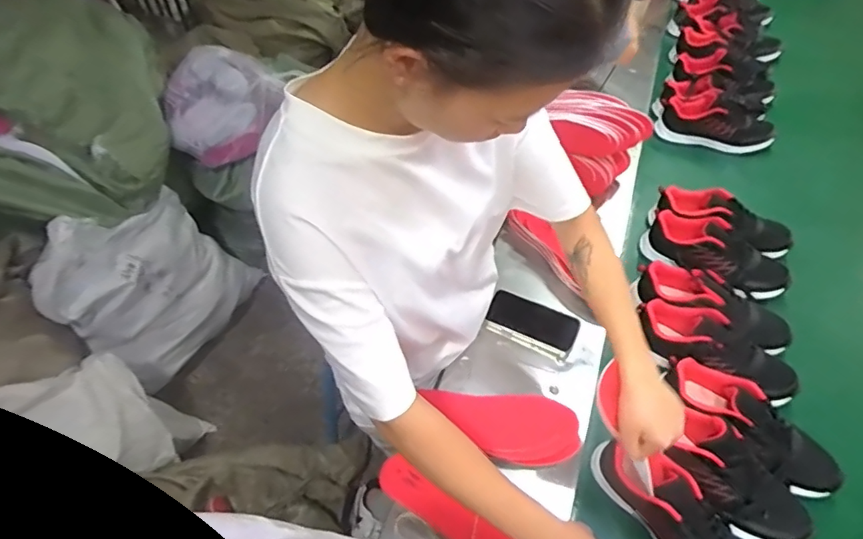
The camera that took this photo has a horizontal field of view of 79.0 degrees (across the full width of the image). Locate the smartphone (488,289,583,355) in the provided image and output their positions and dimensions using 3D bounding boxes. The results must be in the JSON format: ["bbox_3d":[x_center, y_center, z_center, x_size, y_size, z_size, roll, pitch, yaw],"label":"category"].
[{"bbox_3d":[0.185,0.091,0.948,0.159,0.015,0.076,19,62,24],"label":"smartphone"}]

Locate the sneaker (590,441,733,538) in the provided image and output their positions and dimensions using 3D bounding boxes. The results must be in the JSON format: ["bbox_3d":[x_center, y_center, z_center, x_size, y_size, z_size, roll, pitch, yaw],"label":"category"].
[{"bbox_3d":[0.329,0.332,0.690,0.092,0.081,0.261,-26,55,-17],"label":"sneaker"}]

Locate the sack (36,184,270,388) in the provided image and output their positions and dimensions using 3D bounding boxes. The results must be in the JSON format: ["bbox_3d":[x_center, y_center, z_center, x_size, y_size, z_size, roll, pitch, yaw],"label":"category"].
[{"bbox_3d":[-0.768,0.006,1.483,0.224,0.613,0.505,22,56,19],"label":"sack"}]

